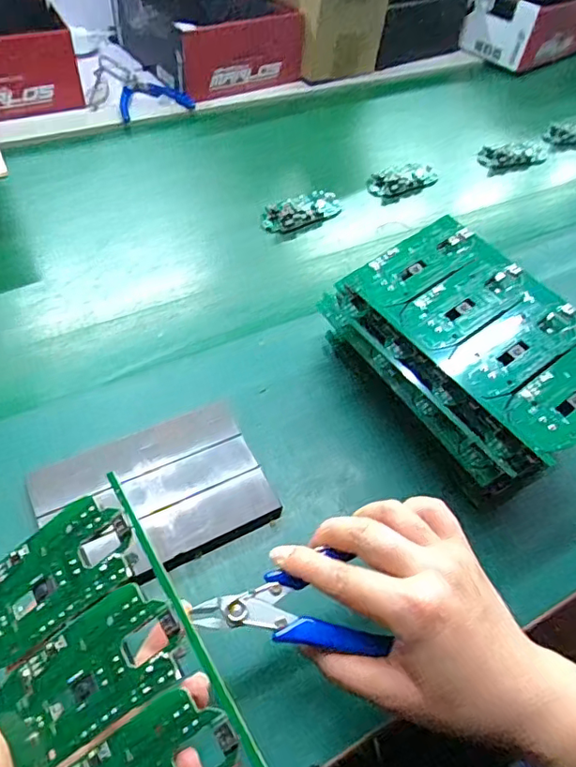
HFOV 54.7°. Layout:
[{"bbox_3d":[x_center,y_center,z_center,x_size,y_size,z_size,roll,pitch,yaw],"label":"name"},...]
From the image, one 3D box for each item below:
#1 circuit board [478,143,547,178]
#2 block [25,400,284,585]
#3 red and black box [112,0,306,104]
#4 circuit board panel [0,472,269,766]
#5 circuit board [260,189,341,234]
[{"bbox_3d":[0.299,-0.300,0.740,0.095,0.022,0.044,-11,54,-14],"label":"circuit board"},{"bbox_3d":[-0.092,0.077,0.390,0.147,0.015,0.108,-22,57,-21],"label":"block"},{"bbox_3d":[-0.116,-0.522,0.813,0.193,0.092,0.238,-25,58,-23],"label":"red and black box"},{"bbox_3d":[-0.072,0.144,0.231,0.106,0.004,0.184,-40,65,5],"label":"circuit board panel"},{"bbox_3d":[0.015,-0.193,0.627,0.098,0.014,0.045,-26,59,-24],"label":"circuit board"}]

